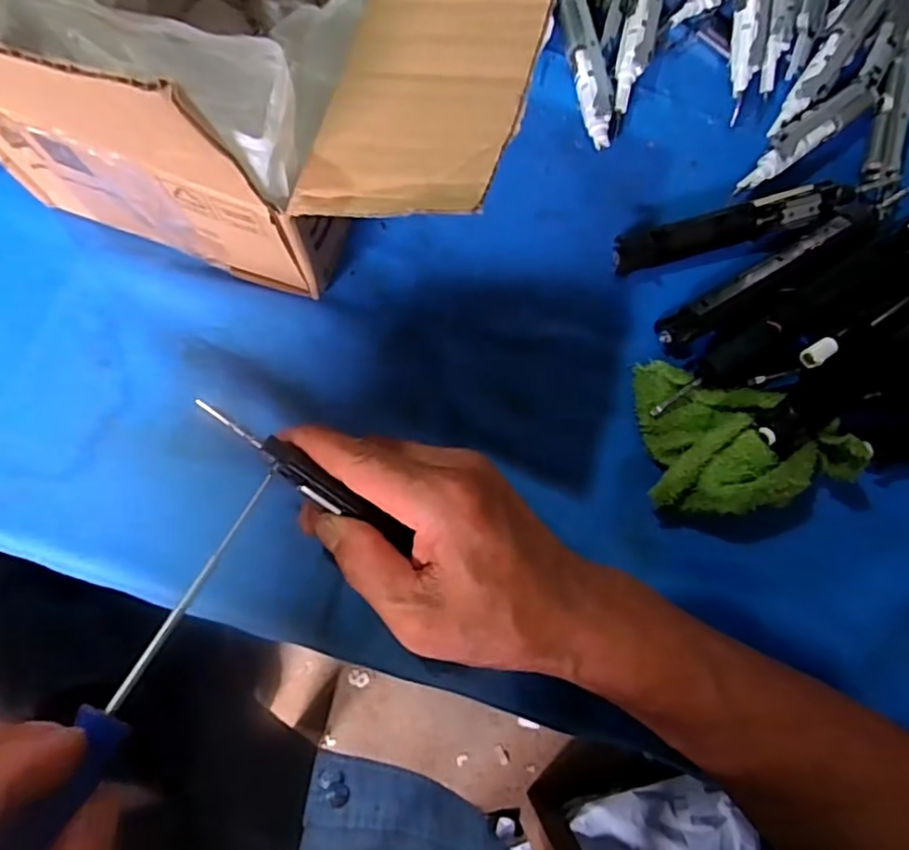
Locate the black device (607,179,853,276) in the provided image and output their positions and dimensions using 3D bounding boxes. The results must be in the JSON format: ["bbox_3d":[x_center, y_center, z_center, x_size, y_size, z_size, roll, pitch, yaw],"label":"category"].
[{"bbox_3d":[0.155,-0.111,0.351,0.136,0.014,0.020,-15,81,-7],"label":"black device"}]

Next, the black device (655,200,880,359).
[{"bbox_3d":[0.173,-0.081,0.346,0.139,0.015,0.022,-31,83,-10],"label":"black device"}]

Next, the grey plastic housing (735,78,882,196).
[{"bbox_3d":[0.202,-0.168,0.364,0.108,0.011,0.019,-36,84,-10],"label":"grey plastic housing"}]

